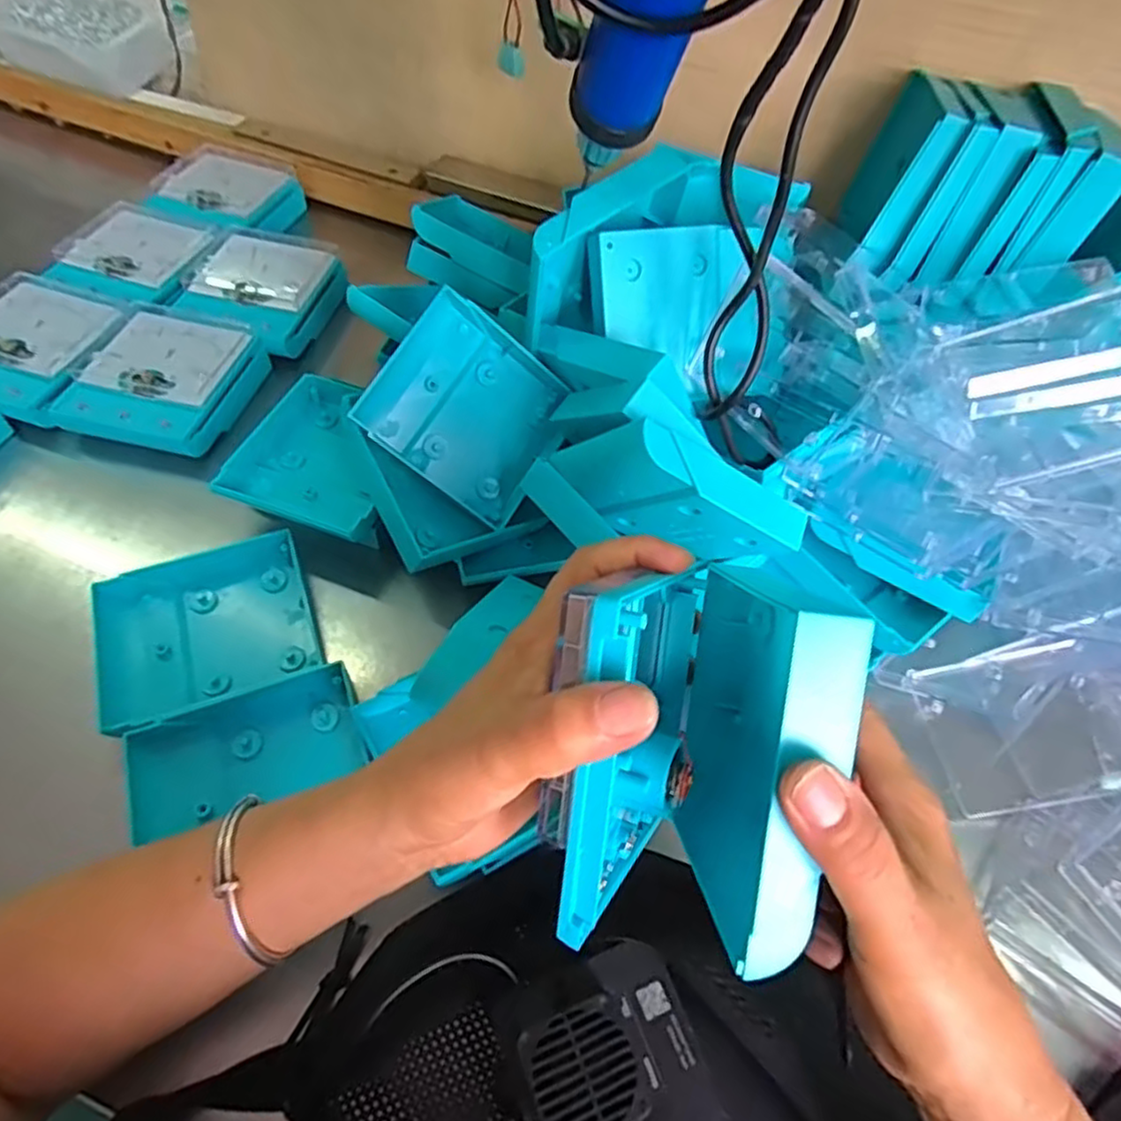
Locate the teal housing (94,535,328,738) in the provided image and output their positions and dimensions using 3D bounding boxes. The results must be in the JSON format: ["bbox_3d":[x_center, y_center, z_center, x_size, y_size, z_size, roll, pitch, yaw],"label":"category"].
[{"bbox_3d":[-0.209,0.041,0.410,0.114,0.025,0.103,-19,59,-16],"label":"teal housing"}]

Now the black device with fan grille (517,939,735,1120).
[{"bbox_3d":[0.022,0.196,0.261,0.070,0.021,0.077,-17,59,-15],"label":"black device with fan grille"}]

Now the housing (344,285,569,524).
[{"bbox_3d":[-0.055,-0.094,0.434,0.105,0.117,0.022,-55,28,-5],"label":"housing"}]

